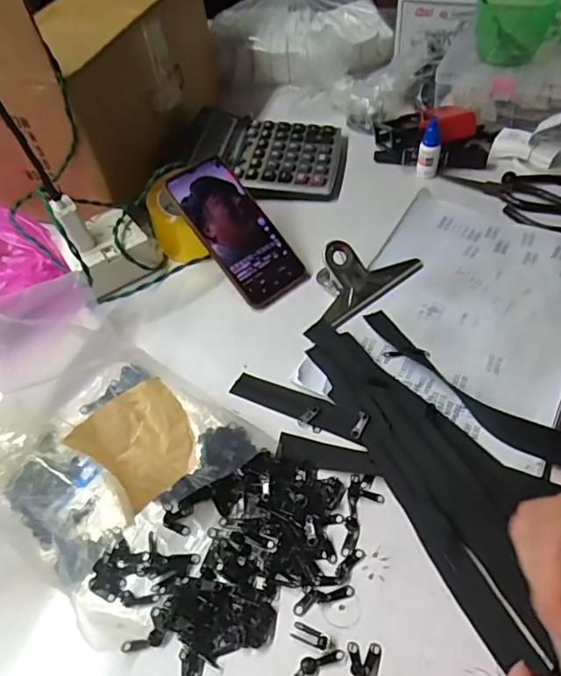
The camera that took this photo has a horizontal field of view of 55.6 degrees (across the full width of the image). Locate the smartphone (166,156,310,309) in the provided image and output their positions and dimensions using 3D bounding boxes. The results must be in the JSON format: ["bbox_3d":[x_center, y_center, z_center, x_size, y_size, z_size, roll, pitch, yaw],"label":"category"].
[{"bbox_3d":[-0.045,-0.112,0.555,0.074,0.011,0.165,-37,89,-22],"label":"smartphone"}]

